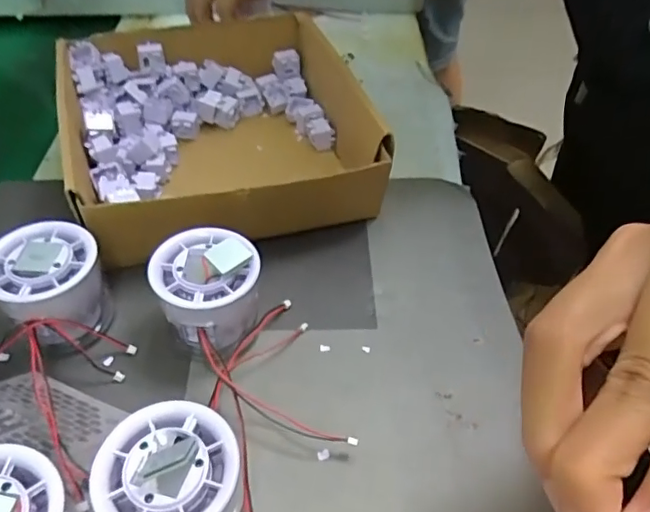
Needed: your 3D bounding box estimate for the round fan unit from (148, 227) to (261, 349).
[{"bbox_3d":[-0.064,0.023,0.315,0.057,0.056,0.061,0,46,0],"label":"round fan unit"}]

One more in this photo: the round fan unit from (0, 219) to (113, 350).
[{"bbox_3d":[-0.150,0.022,0.315,0.057,0.055,0.065,-27,52,-24],"label":"round fan unit"}]

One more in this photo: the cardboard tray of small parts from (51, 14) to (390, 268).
[{"bbox_3d":[-0.081,-0.097,0.421,0.200,0.066,0.209,-13,48,-13],"label":"cardboard tray of small parts"}]

